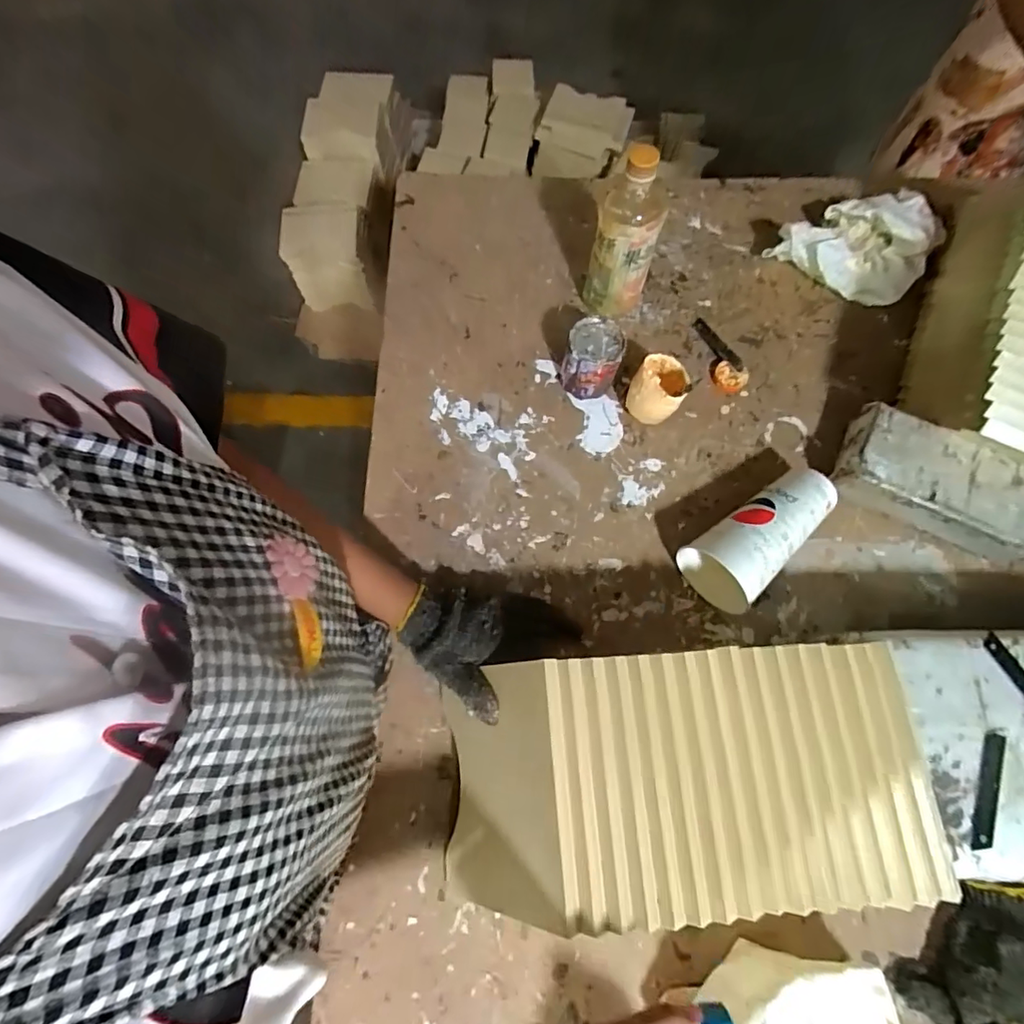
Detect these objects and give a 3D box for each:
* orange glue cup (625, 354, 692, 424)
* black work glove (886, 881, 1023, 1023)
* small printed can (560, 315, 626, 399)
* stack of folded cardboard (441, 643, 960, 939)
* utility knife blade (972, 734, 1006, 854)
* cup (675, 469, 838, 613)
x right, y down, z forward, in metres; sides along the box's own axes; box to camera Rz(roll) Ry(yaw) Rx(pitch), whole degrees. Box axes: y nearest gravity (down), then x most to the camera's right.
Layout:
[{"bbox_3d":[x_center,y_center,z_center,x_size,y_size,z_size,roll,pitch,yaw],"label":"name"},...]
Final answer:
[{"bbox_3d":[0.163,-0.135,0.591,0.060,0.072,0.058,32,74,8],"label":"orange glue cup"},{"bbox_3d":[0.405,0.390,0.441,0.135,0.060,0.108,-13,74,-6],"label":"black work glove"},{"bbox_3d":[0.092,-0.177,0.598,0.061,0.074,0.065,1,73,-2],"label":"small printed can"},{"bbox_3d":[0.140,0.226,0.453,0.387,0.105,0.191,-3,73,-3],"label":"stack of folded cardboard"},{"bbox_3d":[0.392,0.229,0.423,0.017,0.004,0.093,23,73,5],"label":"utility knife blade"},{"bbox_3d":[0.261,0.030,0.537,0.174,0.080,0.076,-31,76,-11],"label":"cup"}]

